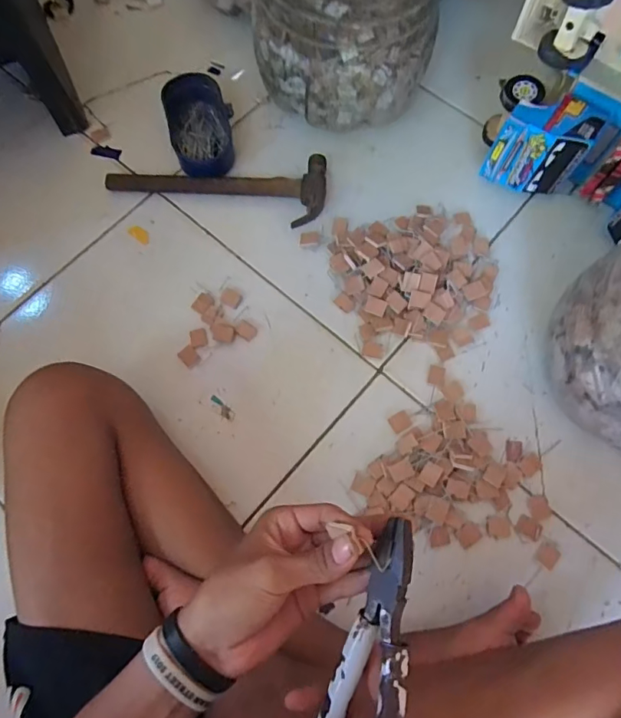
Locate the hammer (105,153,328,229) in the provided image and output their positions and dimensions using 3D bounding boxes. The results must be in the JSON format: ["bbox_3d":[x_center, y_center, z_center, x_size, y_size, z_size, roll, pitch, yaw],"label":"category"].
[{"bbox_3d":[-0.126,-0.241,0.648,0.294,0.023,0.098,5,72,2],"label":"hammer"}]

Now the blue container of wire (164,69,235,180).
[{"bbox_3d":[-0.154,-0.327,0.665,0.089,0.037,0.150,-14,73,-4],"label":"blue container of wire"}]

